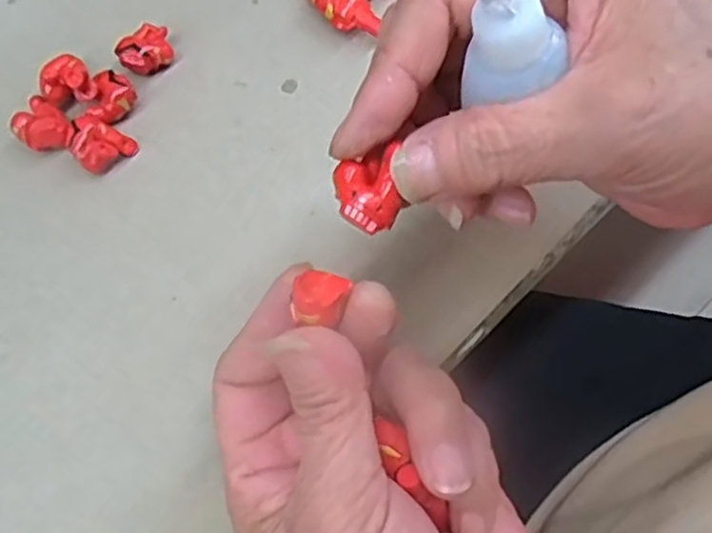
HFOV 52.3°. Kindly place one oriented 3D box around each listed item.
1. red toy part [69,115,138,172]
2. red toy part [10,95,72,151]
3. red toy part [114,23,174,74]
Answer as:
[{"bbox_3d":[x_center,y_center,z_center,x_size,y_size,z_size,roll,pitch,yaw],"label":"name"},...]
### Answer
[{"bbox_3d":[-0.097,-0.047,0.270,0.021,0.012,0.020,41,77,11],"label":"red toy part"},{"bbox_3d":[-0.118,-0.053,0.272,0.023,0.011,0.018,31,76,9],"label":"red toy part"},{"bbox_3d":[-0.083,-0.085,0.283,0.021,0.012,0.020,0,73,0],"label":"red toy part"}]

